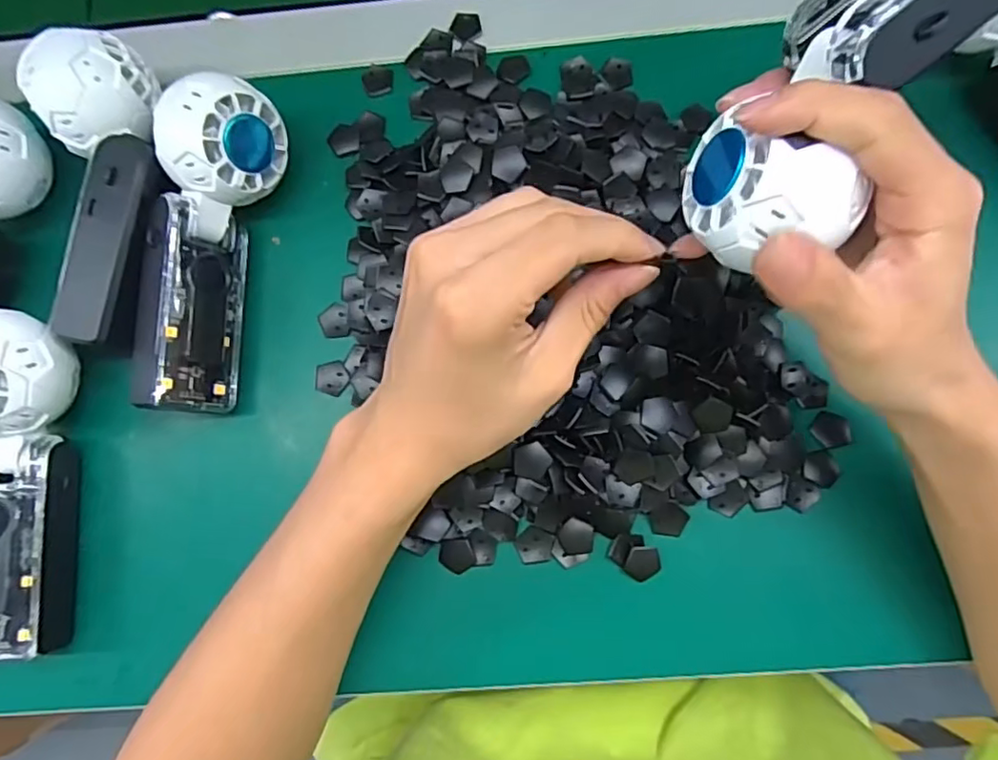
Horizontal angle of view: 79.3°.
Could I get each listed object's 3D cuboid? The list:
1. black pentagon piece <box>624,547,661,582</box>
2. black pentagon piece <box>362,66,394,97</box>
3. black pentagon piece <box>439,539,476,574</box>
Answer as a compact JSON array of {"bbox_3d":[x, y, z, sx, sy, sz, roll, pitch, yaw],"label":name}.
[{"bbox_3d":[0.073,0.093,0.306,0.018,0.004,0.016,-36,81,-2],"label":"black pentagon piece"},{"bbox_3d":[-0.070,-0.174,0.348,0.017,0.004,0.018,-17,81,1],"label":"black pentagon piece"},{"bbox_3d":[-0.022,0.091,0.311,0.018,0.004,0.017,-6,82,3],"label":"black pentagon piece"}]

